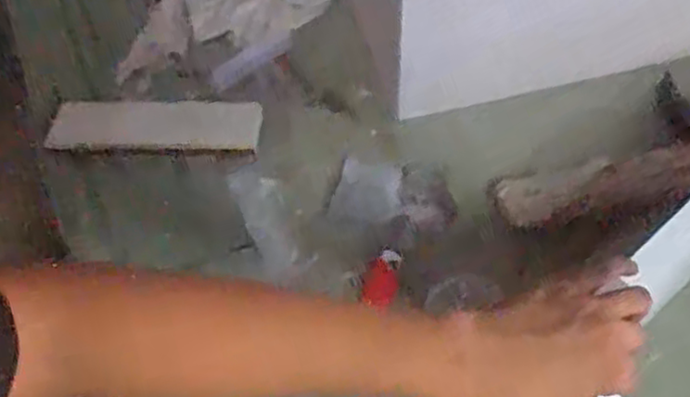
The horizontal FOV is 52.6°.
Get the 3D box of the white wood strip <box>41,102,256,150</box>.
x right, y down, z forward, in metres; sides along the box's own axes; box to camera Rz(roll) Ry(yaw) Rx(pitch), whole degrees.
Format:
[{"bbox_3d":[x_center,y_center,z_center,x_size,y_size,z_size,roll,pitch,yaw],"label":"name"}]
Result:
[{"bbox_3d":[-0.224,-0.087,0.824,0.249,0.014,0.061,0,77,6],"label":"white wood strip"}]

